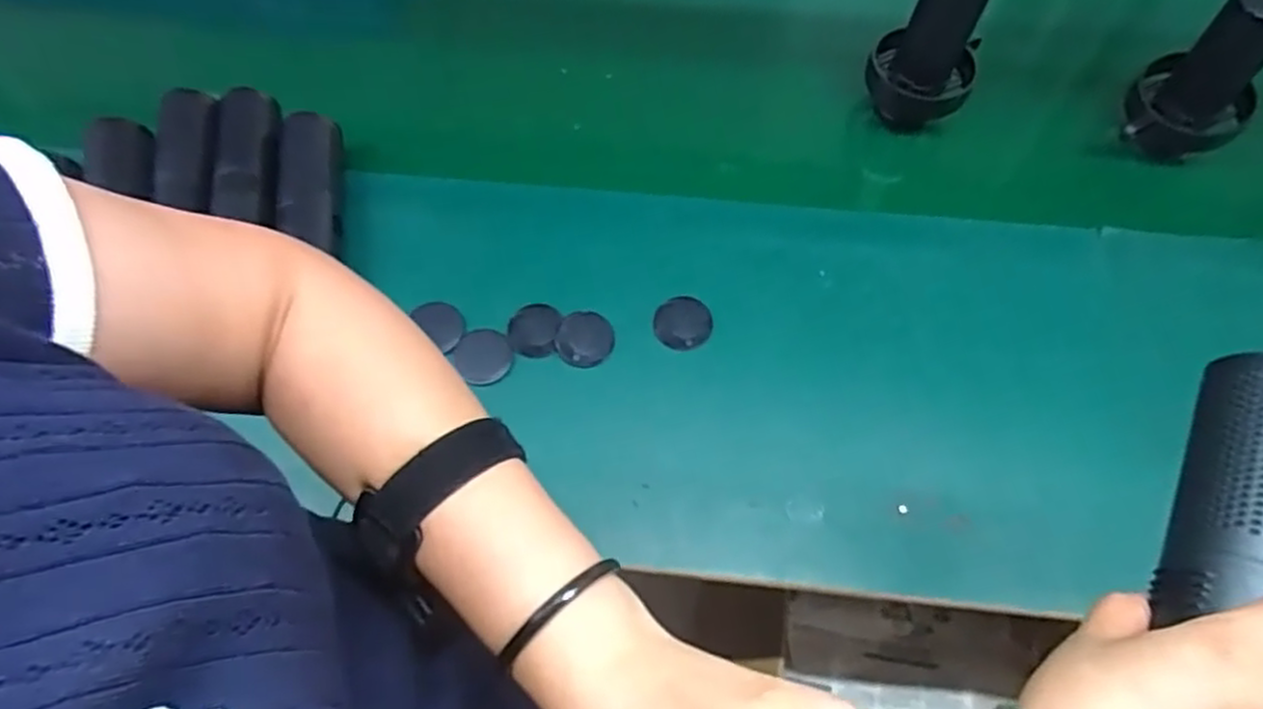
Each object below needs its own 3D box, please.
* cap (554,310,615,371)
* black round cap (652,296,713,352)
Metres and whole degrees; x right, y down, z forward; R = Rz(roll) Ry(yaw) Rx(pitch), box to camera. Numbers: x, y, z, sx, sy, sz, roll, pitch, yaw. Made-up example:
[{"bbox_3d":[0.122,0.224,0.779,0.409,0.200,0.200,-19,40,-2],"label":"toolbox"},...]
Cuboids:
[{"bbox_3d":[-0.040,-0.013,0.643,0.049,0.009,0.048,0,67,1],"label":"cap"},{"bbox_3d":[0.046,-0.028,0.650,0.049,0.008,0.049,0,67,1],"label":"black round cap"}]

